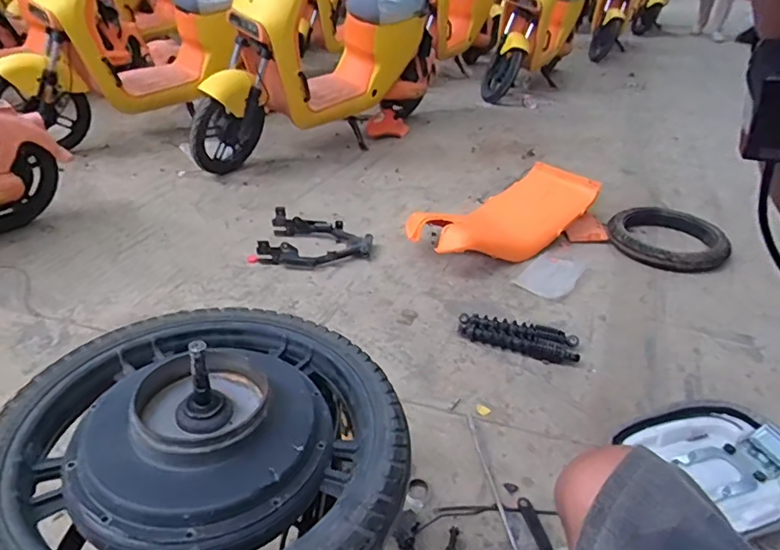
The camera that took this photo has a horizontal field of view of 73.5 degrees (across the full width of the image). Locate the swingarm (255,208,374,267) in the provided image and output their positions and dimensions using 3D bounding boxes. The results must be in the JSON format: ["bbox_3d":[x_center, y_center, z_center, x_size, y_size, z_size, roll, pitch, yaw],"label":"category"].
[{"bbox_3d":[-0.229,-0.102,1.642,0.343,0.073,0.233,6,33,4],"label":"swingarm"}]

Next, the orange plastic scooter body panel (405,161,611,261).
[{"bbox_3d":[0.378,-0.183,1.680,0.660,0.172,0.309,-15,37,-25],"label":"orange plastic scooter body panel"}]

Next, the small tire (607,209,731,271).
[{"bbox_3d":[0.909,-0.121,1.711,0.366,0.066,0.329,19,36,23],"label":"small tire"}]

